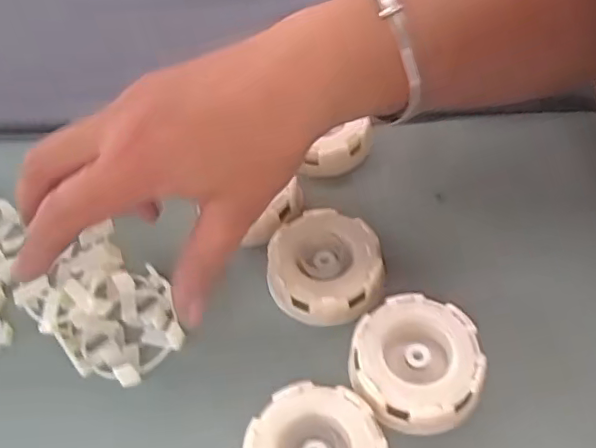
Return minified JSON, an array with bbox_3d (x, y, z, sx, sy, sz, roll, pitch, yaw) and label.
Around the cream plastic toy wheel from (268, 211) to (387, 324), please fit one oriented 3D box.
[{"bbox_3d":[0.014,0.021,0.305,0.059,0.017,0.060,-2,51,3],"label":"cream plastic toy wheel"}]

